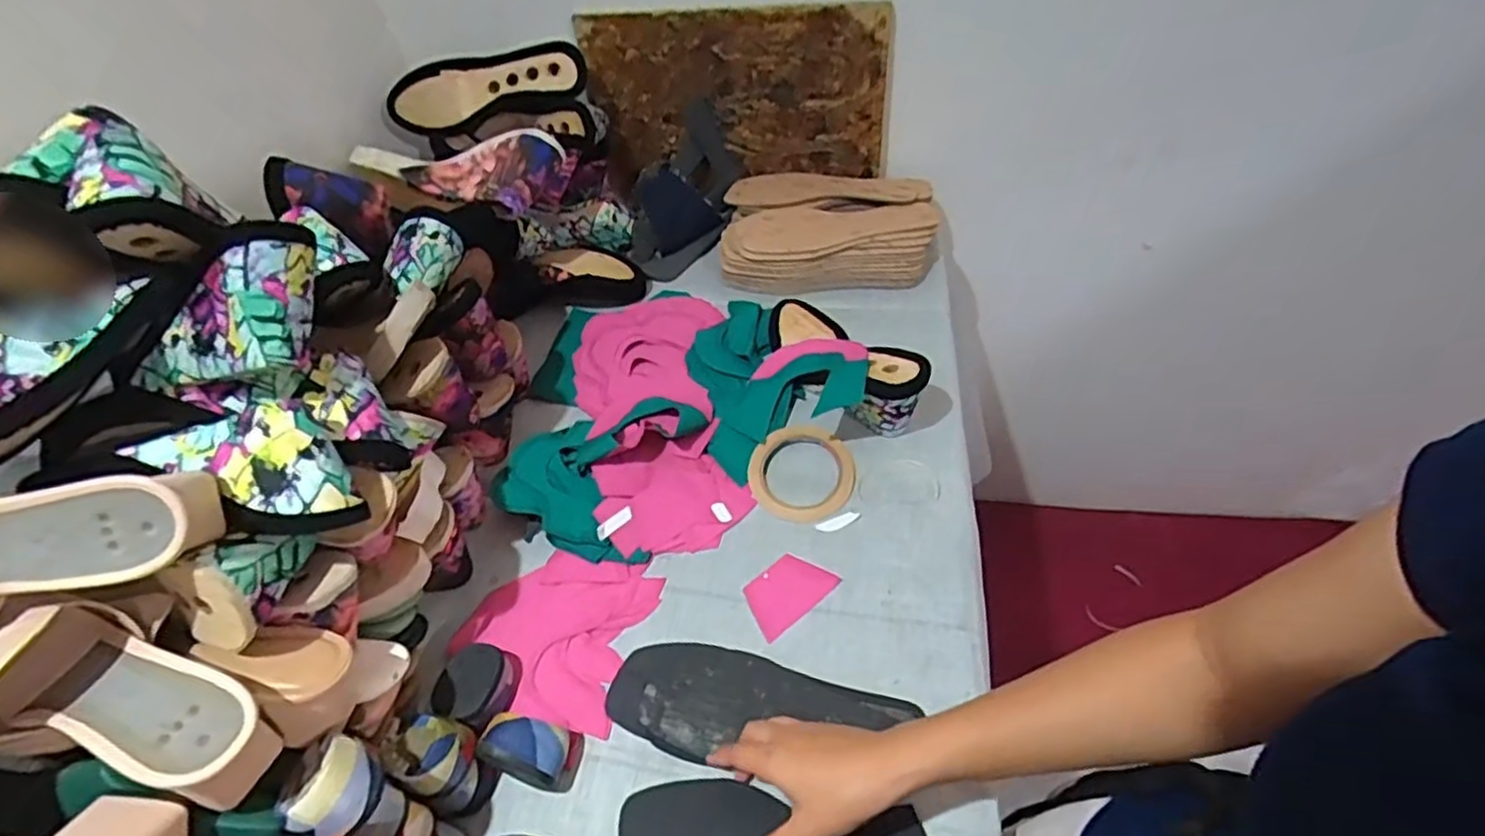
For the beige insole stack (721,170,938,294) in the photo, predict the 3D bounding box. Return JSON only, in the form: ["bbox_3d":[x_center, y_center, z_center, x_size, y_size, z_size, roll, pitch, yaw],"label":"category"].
[{"bbox_3d":[0.109,-0.238,0.890,0.260,0.066,0.172,0,50,8],"label":"beige insole stack"}]

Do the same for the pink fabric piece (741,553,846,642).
[{"bbox_3d":[0.039,0.151,0.616,0.077,0.004,0.054,-35,53,-18],"label":"pink fabric piece"}]

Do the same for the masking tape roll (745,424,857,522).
[{"bbox_3d":[0.059,0.051,0.683,0.099,0.016,0.102,-4,50,4],"label":"masking tape roll"}]

